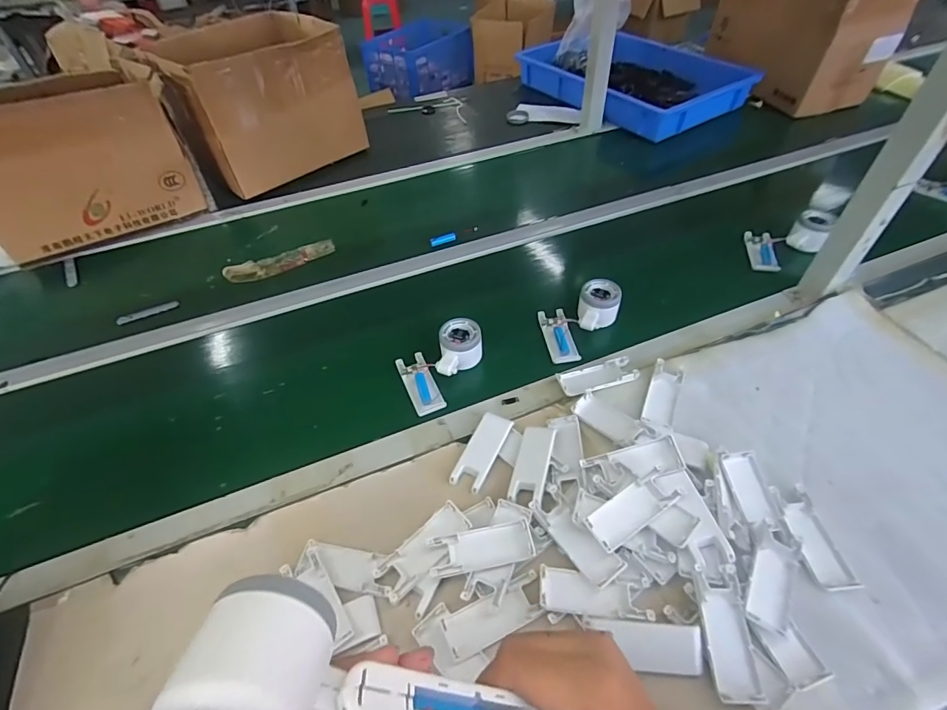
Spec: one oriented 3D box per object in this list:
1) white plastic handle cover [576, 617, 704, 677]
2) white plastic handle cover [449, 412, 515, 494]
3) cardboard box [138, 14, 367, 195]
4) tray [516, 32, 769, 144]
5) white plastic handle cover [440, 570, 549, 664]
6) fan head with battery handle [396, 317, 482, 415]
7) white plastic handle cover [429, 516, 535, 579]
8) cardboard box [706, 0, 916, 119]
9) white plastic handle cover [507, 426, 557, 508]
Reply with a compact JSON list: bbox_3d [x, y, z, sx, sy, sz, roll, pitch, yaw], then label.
[{"bbox_3d":[0.153,0.260,0.407,0.103,0.017,0.043,2,49,5],"label":"white plastic handle cover"},{"bbox_3d":[0.011,0.115,0.545,0.040,0.008,0.100,20,53,20],"label":"white plastic handle cover"},{"bbox_3d":[-0.477,-0.579,1.009,0.351,0.256,0.259,-35,56,-25],"label":"cardboard box"},{"bbox_3d":[0.424,-0.747,1.240,0.373,0.107,0.532,-26,52,-19],"label":"tray"},{"bbox_3d":[0.022,0.248,0.428,0.099,0.010,0.039,-21,51,-15],"label":"white plastic handle cover"},{"bbox_3d":[-0.039,0.010,0.622,0.121,0.048,0.099,-21,51,-15],"label":"fan head with battery handle"},{"bbox_3d":[0.009,0.197,0.457,0.104,0.017,0.039,-10,49,-5],"label":"white plastic handle cover"},{"bbox_3d":[0.837,-0.845,1.156,0.200,0.299,0.437,-16,50,-11],"label":"cardboard box"},{"bbox_3d":[0.069,0.127,0.524,0.038,0.014,0.102,12,50,13],"label":"white plastic handle cover"}]

